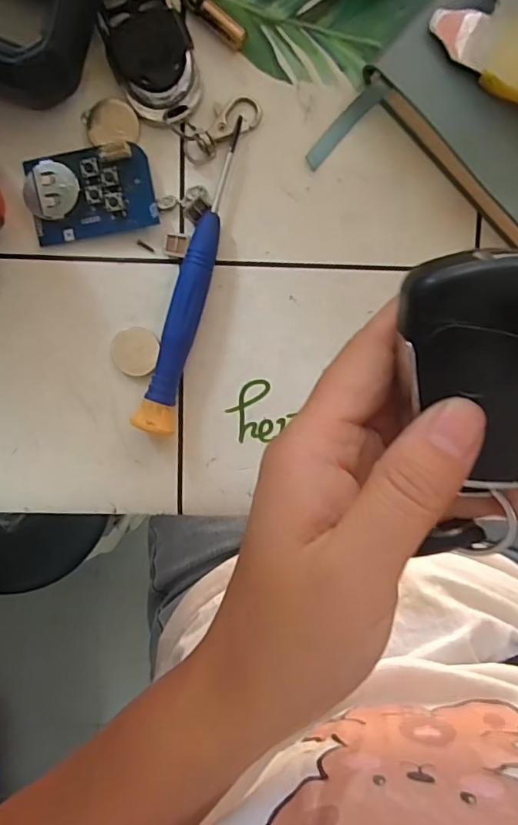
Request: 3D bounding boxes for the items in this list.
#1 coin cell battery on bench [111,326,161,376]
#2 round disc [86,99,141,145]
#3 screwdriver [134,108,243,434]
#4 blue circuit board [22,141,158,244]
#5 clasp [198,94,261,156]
[{"bbox_3d":[-0.050,-0.024,0.206,0.018,0.004,0.019,-5,97,-2],"label":"coin cell battery on bench"},{"bbox_3d":[-0.056,-0.112,0.197,0.019,0.004,0.016,-5,97,-2],"label":"round disc"},{"bbox_3d":[-0.026,-0.052,0.198,0.014,0.017,0.120,14,96,-4],"label":"screwdriver"},{"bbox_3d":[-0.065,-0.084,0.199,0.048,0.006,0.030,-10,97,-1],"label":"blue circuit board"},{"bbox_3d":[-0.012,-0.113,0.198,0.028,0.004,0.015,-32,97,2],"label":"clasp"}]

